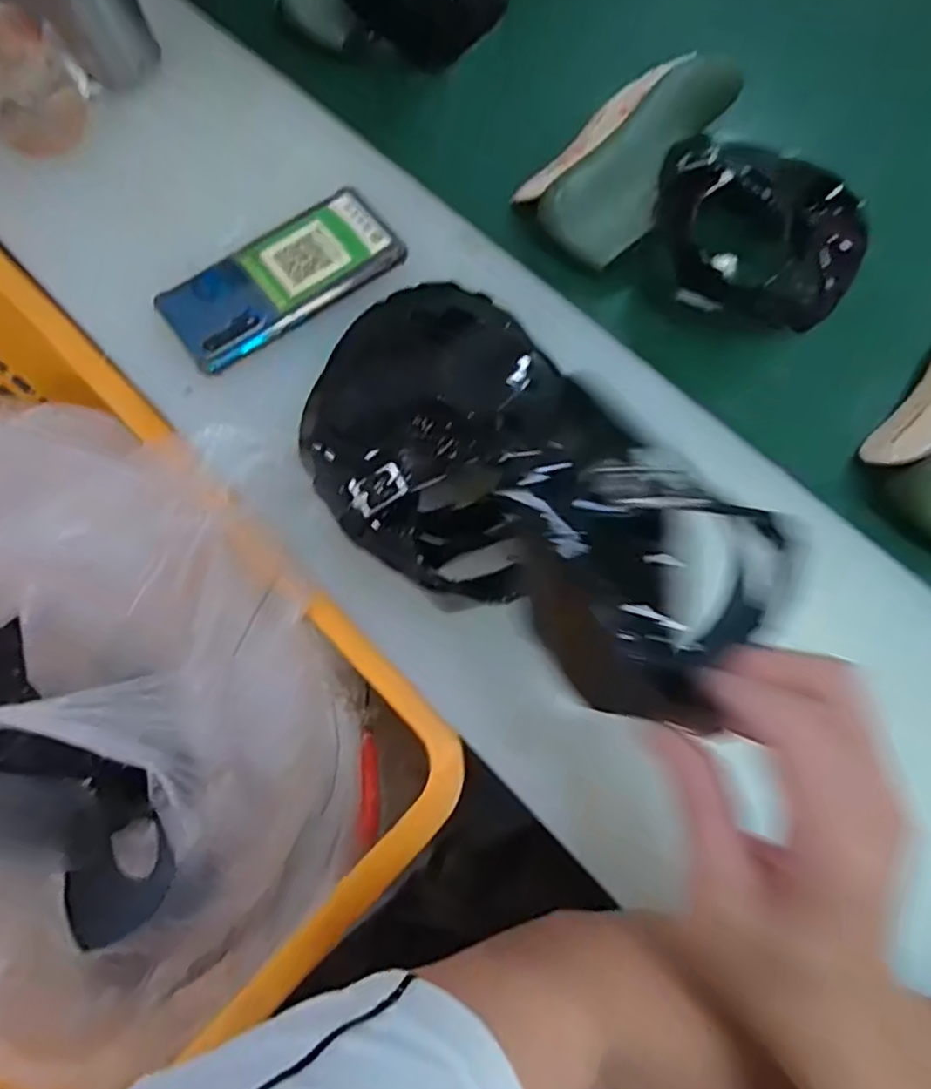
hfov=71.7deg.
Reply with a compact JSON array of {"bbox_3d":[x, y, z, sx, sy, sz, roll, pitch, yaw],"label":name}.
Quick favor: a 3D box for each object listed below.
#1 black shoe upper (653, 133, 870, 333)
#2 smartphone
[{"bbox_3d":[0.205,-0.218,0.445,0.149,0.068,0.099,17,74,5],"label":"black shoe upper"},{"bbox_3d":[-0.119,-0.177,0.423,0.156,0.010,0.077,-38,77,-10],"label":"smartphone"}]

